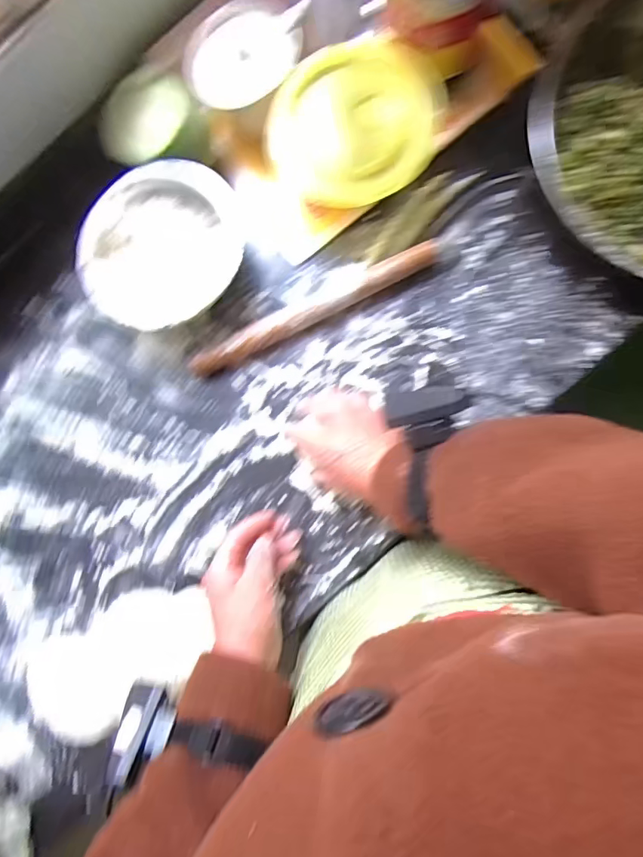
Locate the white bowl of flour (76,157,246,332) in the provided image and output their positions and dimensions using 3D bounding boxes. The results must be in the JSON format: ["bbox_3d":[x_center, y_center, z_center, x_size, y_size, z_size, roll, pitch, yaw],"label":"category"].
[{"bbox_3d":[-0.161,-0.190,0.496,0.164,0.068,0.124,-33,86,2],"label":"white bowl of flour"}]

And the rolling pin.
[{"bbox_3d":[-0.006,-0.124,0.509,0.281,0.032,0.031,-24,87,2],"label":"rolling pin"}]

